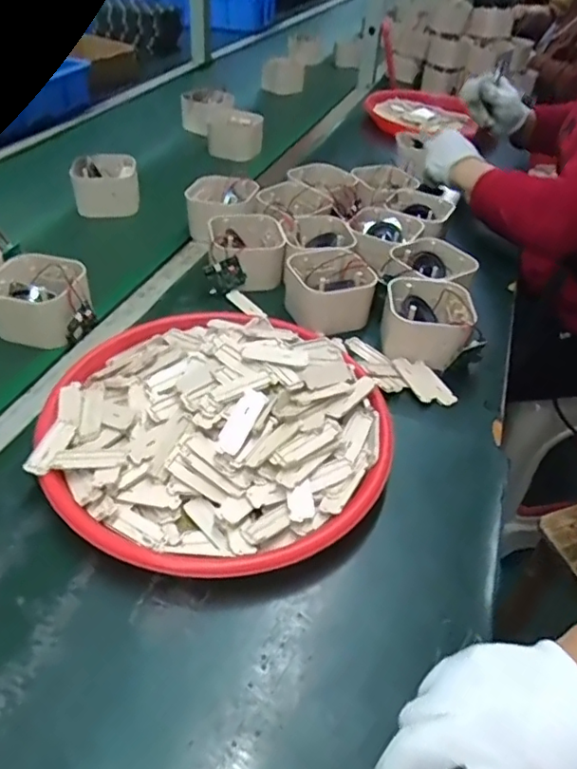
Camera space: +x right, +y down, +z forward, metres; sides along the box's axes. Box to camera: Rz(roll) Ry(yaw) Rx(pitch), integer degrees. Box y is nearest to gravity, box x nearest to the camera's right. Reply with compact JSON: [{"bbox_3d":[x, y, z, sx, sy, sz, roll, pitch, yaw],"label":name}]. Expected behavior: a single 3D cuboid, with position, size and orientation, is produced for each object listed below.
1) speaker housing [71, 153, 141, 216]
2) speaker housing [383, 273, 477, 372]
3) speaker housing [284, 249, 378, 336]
[{"bbox_3d":[-0.265,-0.290,0.817,0.090,0.051,0.097,-6,43,-12],"label":"speaker housing"},{"bbox_3d":[0.149,-0.070,0.612,0.091,0.057,0.096,11,43,4],"label":"speaker housing"},{"bbox_3d":[0.045,-0.105,0.651,0.099,0.067,0.093,6,43,-1],"label":"speaker housing"}]

